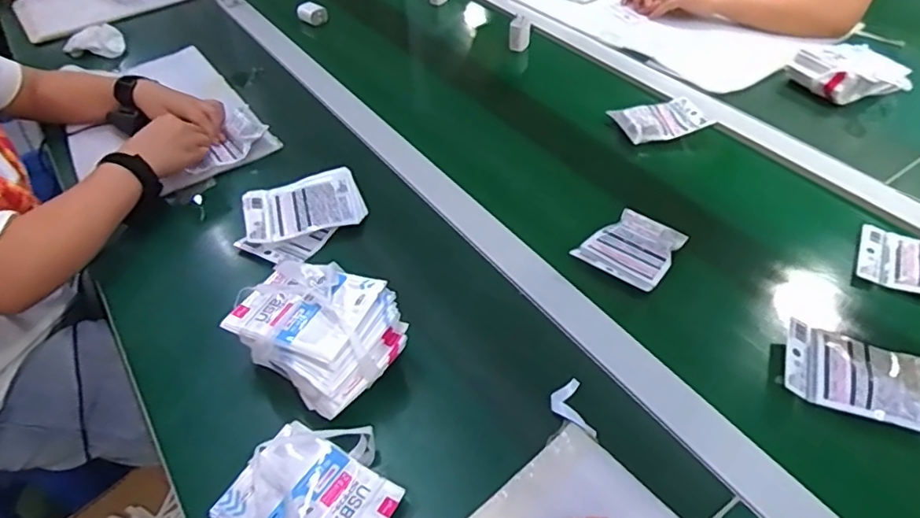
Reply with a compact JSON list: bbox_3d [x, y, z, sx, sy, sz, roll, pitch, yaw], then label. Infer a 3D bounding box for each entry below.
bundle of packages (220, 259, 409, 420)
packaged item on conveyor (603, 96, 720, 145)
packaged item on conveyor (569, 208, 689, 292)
[{"bbox_3d":[-0.146,0.071,0.600,0.163,0.074,0.121,28,53,27],"label":"bundle of packages"},{"bbox_3d":[0.310,-0.211,0.892,0.138,0.018,0.092,-18,47,-14],"label":"packaged item on conveyor"},{"bbox_3d":[0.207,-0.013,0.711,0.098,0.016,0.111,30,57,22],"label":"packaged item on conveyor"}]

